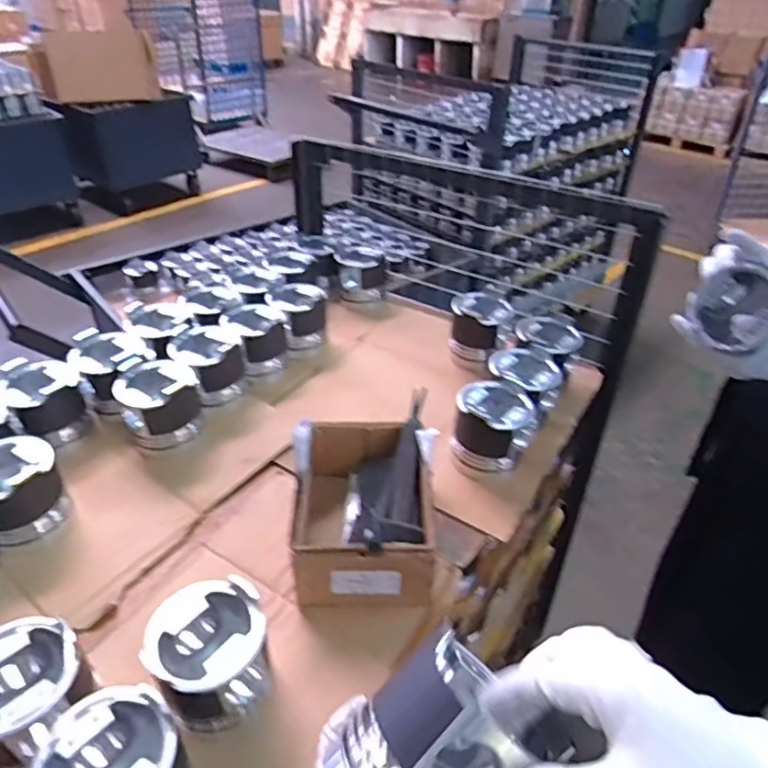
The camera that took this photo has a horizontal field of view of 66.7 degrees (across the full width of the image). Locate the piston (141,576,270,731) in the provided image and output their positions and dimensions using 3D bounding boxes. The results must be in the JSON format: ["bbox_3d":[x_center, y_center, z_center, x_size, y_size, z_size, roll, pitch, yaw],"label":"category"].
[{"bbox_3d":[-0.154,0.246,0.524,0.095,0.100,0.093,0,33,0],"label":"piston"}]

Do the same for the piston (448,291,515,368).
[{"bbox_3d":[0.164,-0.091,0.992,0.099,0.098,0.099,10,35,15],"label":"piston"}]

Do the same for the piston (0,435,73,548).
[{"bbox_3d":[-0.430,0.125,0.682,0.098,0.108,0.093,-26,42,-34],"label":"piston"}]

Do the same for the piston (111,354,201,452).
[{"bbox_3d":[-0.305,0.033,0.801,0.102,0.107,0.095,-13,36,-18],"label":"piston"}]

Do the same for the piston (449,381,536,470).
[{"bbox_3d":[0.146,0.059,0.784,0.101,0.088,0.102,0,33,0],"label":"piston"}]

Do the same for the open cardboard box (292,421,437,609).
[{"bbox_3d":[-0.021,0.131,0.659,0.152,0.117,0.196,-2,34,-4],"label":"open cardboard box"}]

